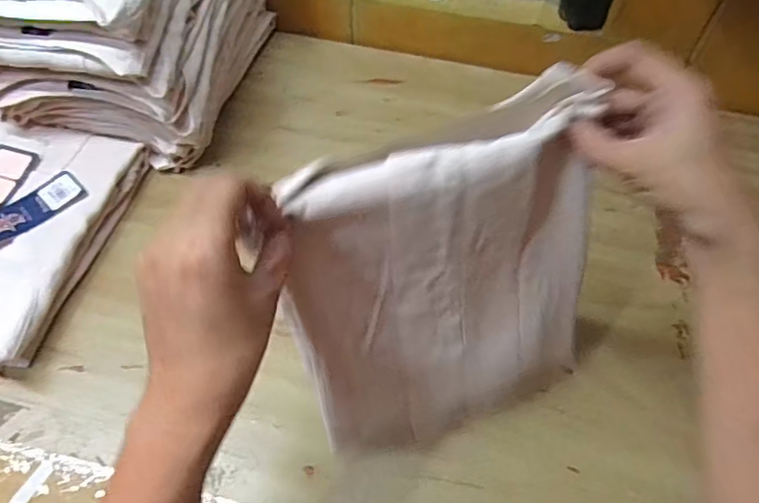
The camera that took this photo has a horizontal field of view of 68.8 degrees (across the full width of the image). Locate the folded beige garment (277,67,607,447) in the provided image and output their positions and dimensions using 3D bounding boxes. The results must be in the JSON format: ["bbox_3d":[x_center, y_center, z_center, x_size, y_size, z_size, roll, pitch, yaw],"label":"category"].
[{"bbox_3d":[0.045,0.031,0.361,0.194,0.250,0.020,-17,39,-8],"label":"folded beige garment"}]

